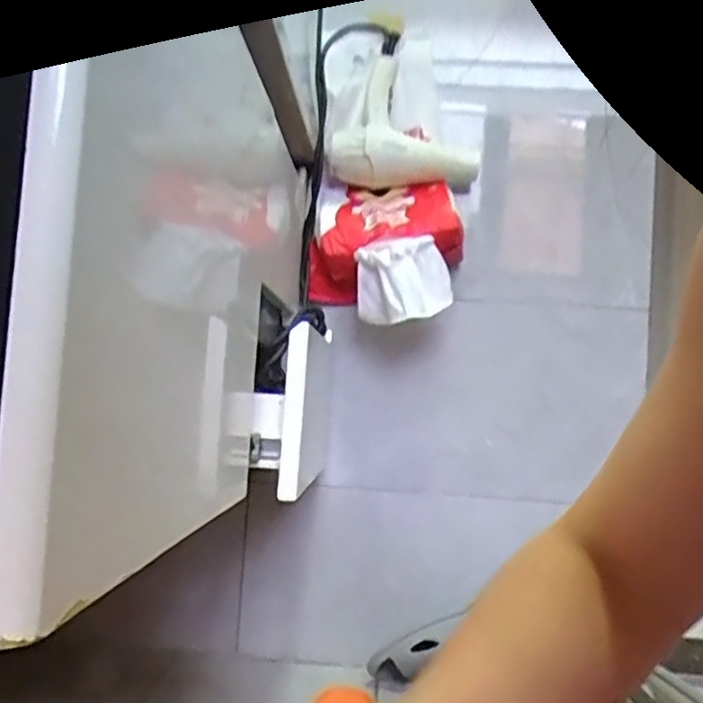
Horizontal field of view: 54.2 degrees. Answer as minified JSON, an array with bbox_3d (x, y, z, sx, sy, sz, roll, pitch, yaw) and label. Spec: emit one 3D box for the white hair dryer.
[{"bbox_3d":[0.085,-0.376,1.127,0.236,0.223,0.088,5,-3,-23],"label":"white hair dryer"}]

